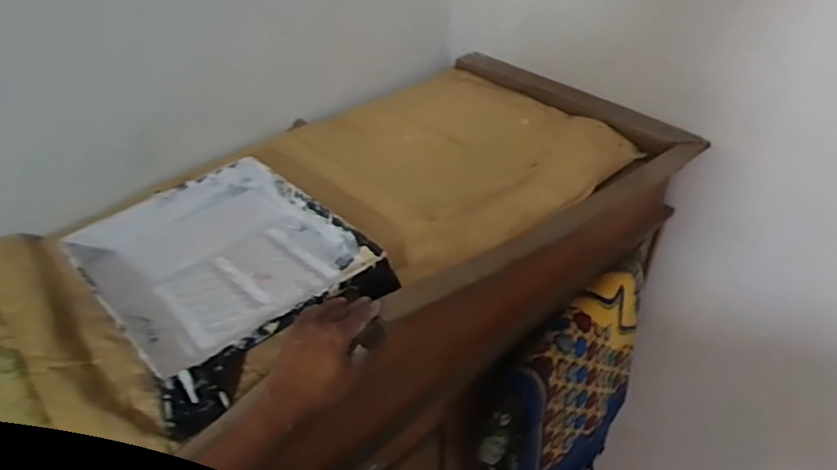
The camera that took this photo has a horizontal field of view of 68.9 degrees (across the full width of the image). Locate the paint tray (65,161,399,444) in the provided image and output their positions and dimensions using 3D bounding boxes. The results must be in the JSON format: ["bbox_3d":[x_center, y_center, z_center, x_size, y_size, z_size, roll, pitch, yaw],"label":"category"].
[{"bbox_3d":[-0.245,0.044,0.789,0.293,0.095,0.361,-27,47,-29],"label":"paint tray"}]

